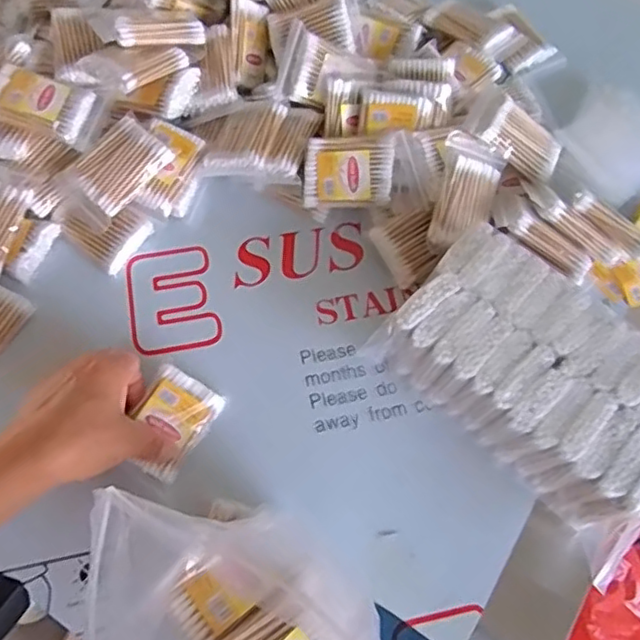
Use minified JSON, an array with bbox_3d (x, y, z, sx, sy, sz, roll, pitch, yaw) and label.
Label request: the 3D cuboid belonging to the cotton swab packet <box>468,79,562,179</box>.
[{"bbox_3d":[0.169,-0.159,0.527,0.087,0.011,0.054,34,70,-13],"label":"cotton swab packet"}]

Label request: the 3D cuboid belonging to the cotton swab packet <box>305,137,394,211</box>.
[{"bbox_3d":[0.025,-0.126,0.528,0.076,0.010,0.056,0,96,4],"label":"cotton swab packet"}]

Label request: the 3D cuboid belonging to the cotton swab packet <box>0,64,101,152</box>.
[{"bbox_3d":[-0.229,-0.181,0.512,0.086,0.018,0.054,19,69,-10],"label":"cotton swab packet"}]

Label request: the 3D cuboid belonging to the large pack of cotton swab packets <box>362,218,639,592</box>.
[{"bbox_3d":[0.156,0.050,0.450,0.219,0.079,0.140,41,70,14],"label":"large pack of cotton swab packets"}]

